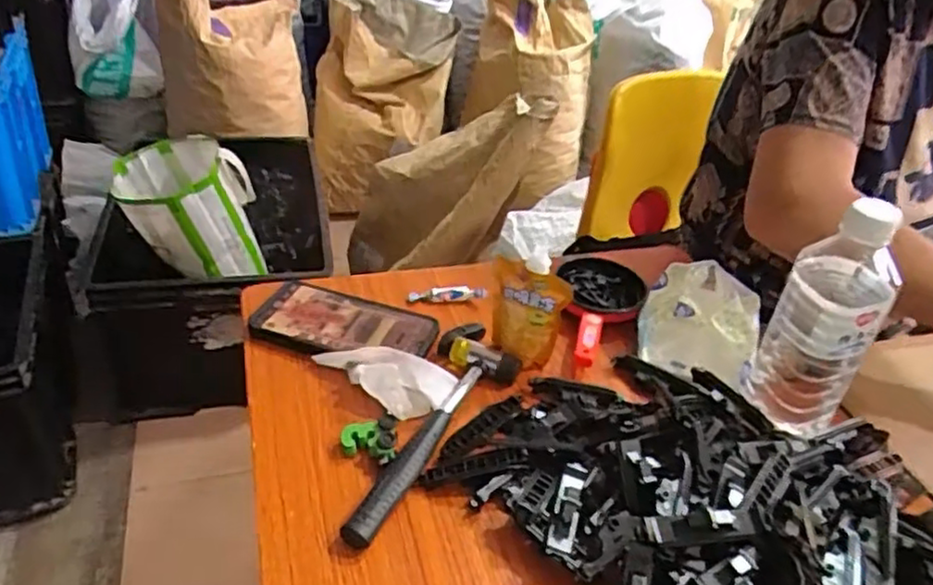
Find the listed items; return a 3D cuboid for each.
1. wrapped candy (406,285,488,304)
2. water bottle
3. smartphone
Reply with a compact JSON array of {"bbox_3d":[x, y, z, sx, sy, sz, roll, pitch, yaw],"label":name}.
[{"bbox_3d":[-0.019,0.002,0.689,0.077,0.014,0.011,0,36,-10],"label":"wrapped candy"},{"bbox_3d":[0.271,0.026,0.527,0.069,0.188,0.070,25,39,24],"label":"water bottle"},{"bbox_3d":[-0.114,0.028,0.630,0.165,0.008,0.076,13,36,10],"label":"smartphone"}]

